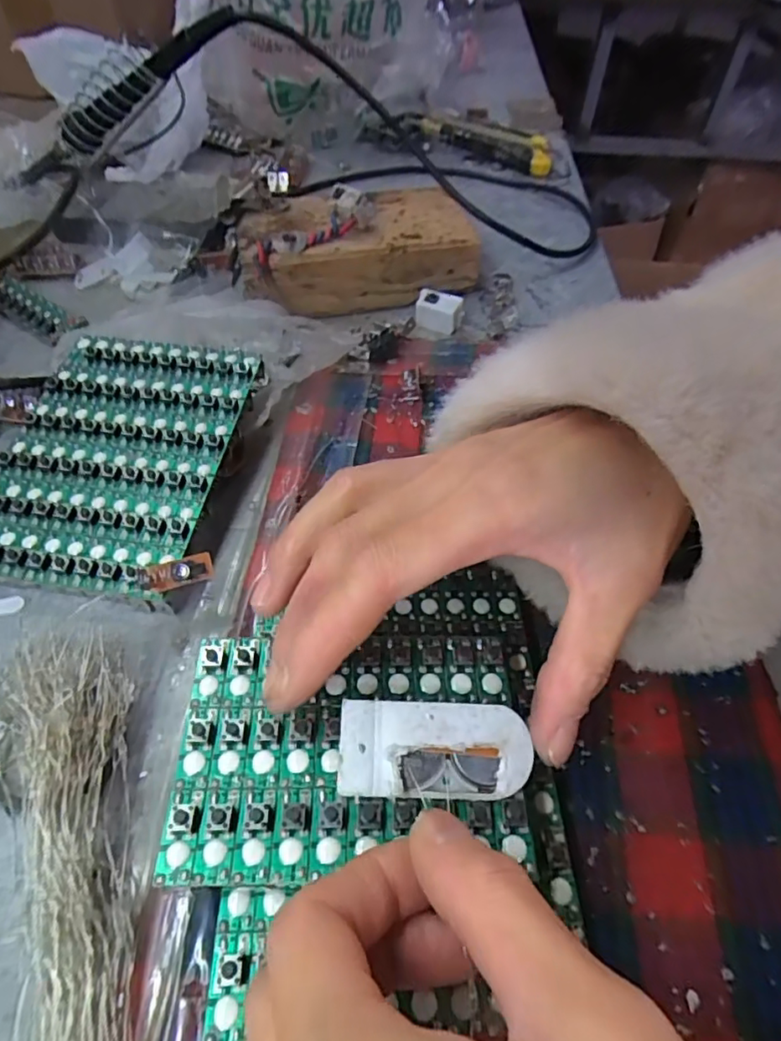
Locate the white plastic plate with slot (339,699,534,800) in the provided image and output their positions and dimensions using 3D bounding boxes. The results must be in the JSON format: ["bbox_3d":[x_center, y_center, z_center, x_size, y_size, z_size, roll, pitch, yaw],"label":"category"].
[{"bbox_3d":[0.012,0.061,0.151,0.050,0.004,0.024,2,67,-1],"label":"white plastic plate with slot"}]

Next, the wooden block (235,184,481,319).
[{"bbox_3d":[-0.023,-0.171,0.362,0.146,0.045,0.086,-15,53,-14],"label":"wooden block"}]

